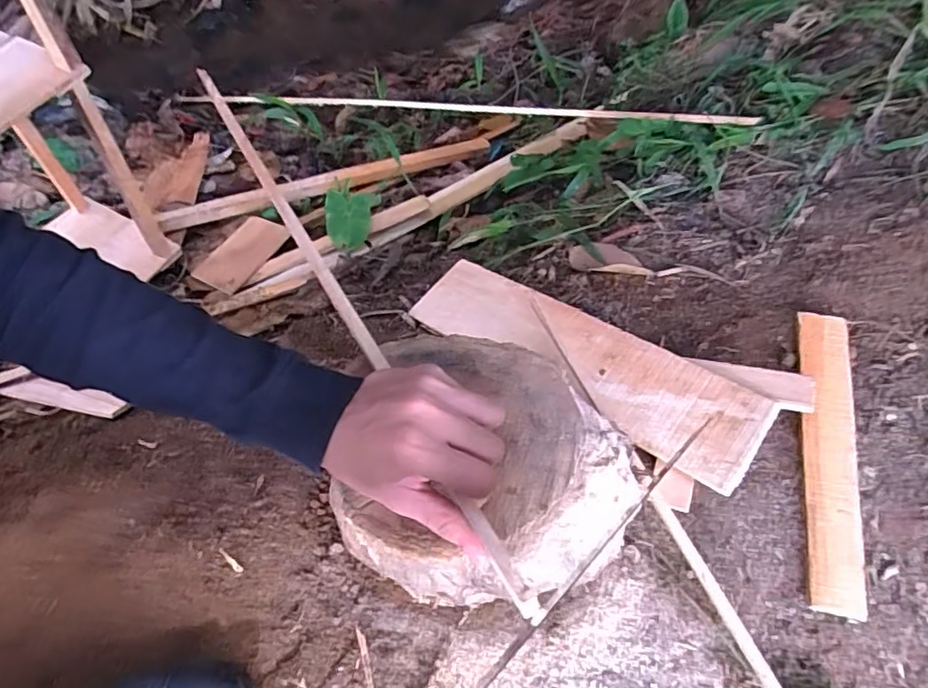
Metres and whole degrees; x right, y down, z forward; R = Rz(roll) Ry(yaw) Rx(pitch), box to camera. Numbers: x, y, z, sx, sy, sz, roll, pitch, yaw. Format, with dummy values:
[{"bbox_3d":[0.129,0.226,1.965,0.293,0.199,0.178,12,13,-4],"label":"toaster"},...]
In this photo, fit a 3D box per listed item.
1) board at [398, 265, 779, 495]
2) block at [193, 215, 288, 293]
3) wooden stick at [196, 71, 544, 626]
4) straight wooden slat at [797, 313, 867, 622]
[{"bbox_3d":[0.113,0.008,0.607,0.394,0.017,0.106,30,70,33],"label":"board"},{"bbox_3d":[-0.374,-0.152,0.952,0.089,0.008,0.150,36,79,13],"label":"block"},{"bbox_3d":[-0.135,-0.086,0.488,0.011,0.022,0.695,-24,54,-18],"label":"wooden stick"},{"bbox_3d":[0.341,0.098,0.529,0.045,0.007,0.283,7,64,14],"label":"straight wooden slat"}]

